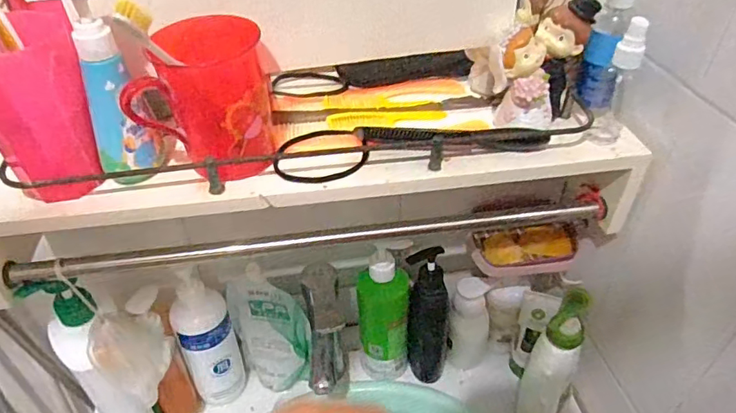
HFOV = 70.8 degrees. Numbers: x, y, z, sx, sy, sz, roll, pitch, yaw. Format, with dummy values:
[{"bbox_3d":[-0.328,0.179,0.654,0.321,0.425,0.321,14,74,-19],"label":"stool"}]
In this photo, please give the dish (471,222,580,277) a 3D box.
[{"bbox_3d":[0.183,0.050,0.604,0.123,0.022,0.069,-4,41,-4],"label":"dish"}]

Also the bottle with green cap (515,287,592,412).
[{"bbox_3d":[0.198,0.183,0.567,0.052,0.206,0.060,22,45,24],"label":"bottle with green cap"}]

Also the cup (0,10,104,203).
[{"bbox_3d":[-0.255,-0.078,0.403,0.077,0.147,0.095,-20,44,-21],"label":"cup"}]

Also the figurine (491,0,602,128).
[{"bbox_3d":[0.154,-0.127,0.465,0.078,0.097,0.050,-28,48,-29],"label":"figurine"}]

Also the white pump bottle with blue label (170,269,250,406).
[{"bbox_3d":[-0.192,0.161,0.623,0.064,0.203,0.056,-20,44,-21],"label":"white pump bottle with blue label"}]

